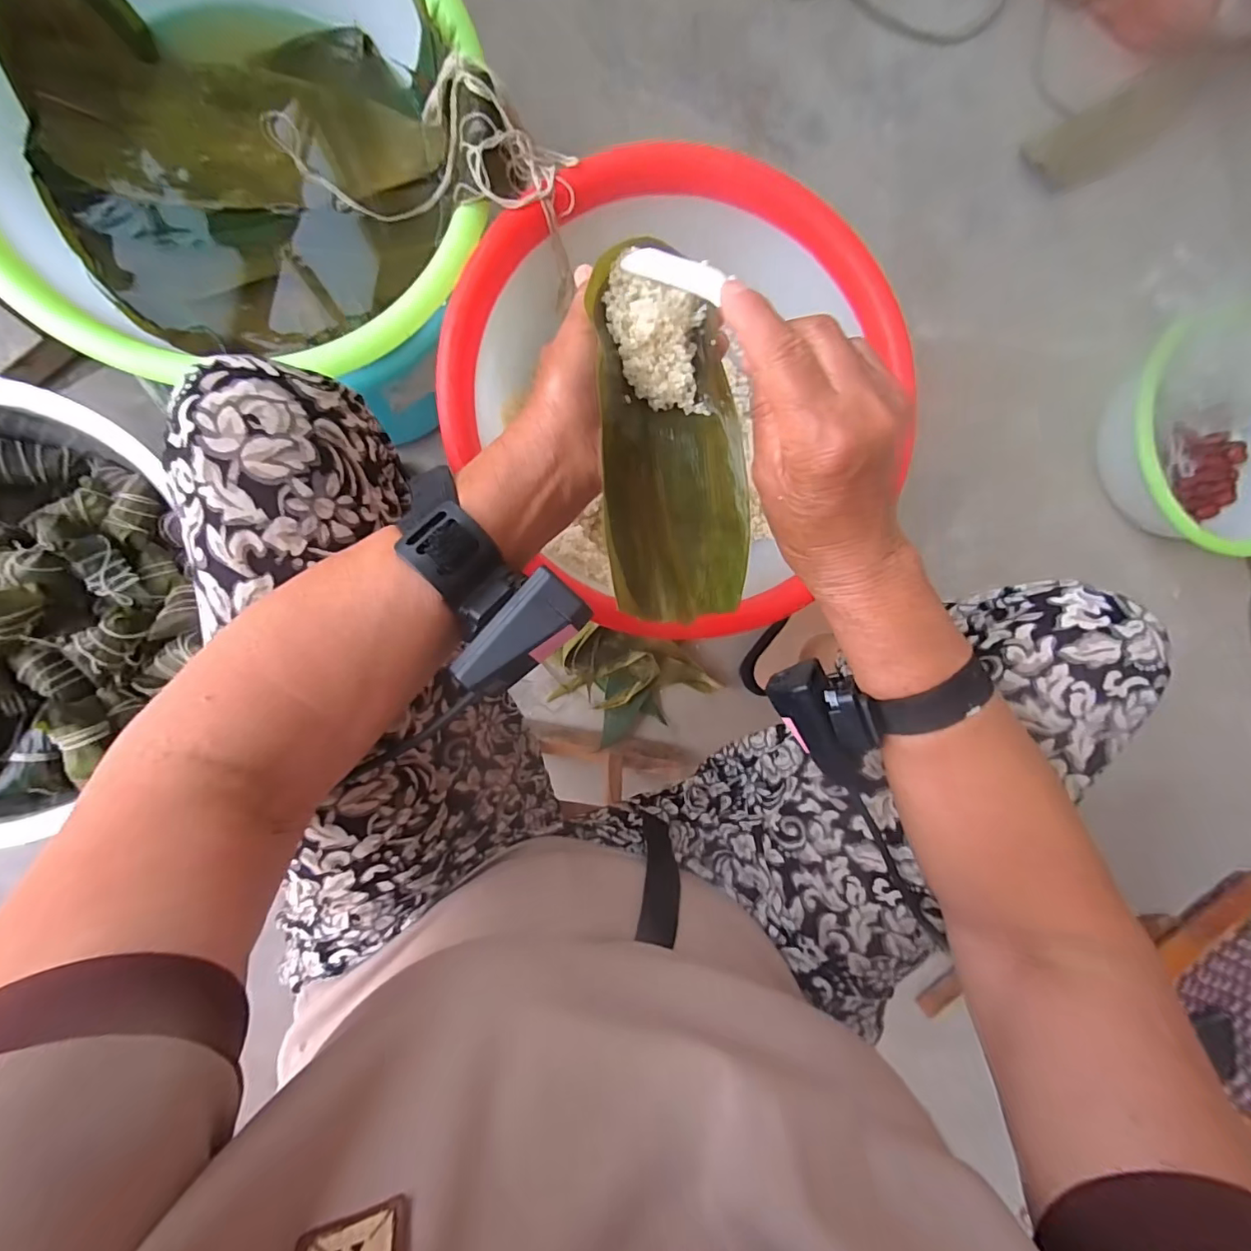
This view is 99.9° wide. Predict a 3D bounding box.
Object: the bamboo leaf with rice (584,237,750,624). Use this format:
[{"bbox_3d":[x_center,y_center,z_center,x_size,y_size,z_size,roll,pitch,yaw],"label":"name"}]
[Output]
[{"bbox_3d":[0.027,-0.105,0.289,0.084,0.041,0.203,-2,78,-8],"label":"bamboo leaf with rice"}]

